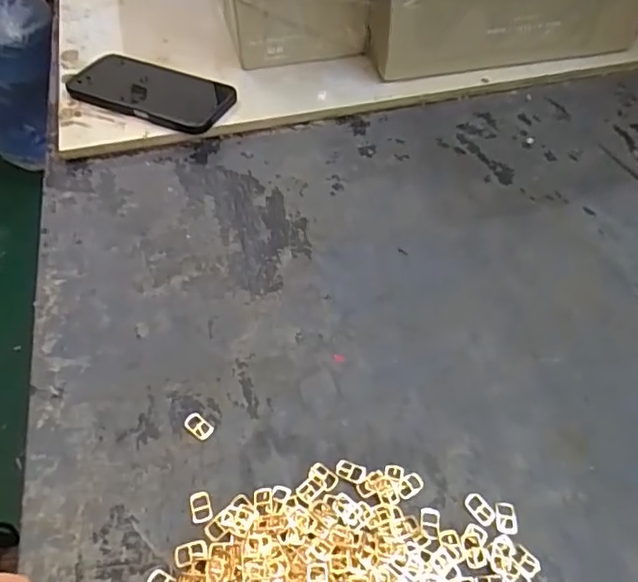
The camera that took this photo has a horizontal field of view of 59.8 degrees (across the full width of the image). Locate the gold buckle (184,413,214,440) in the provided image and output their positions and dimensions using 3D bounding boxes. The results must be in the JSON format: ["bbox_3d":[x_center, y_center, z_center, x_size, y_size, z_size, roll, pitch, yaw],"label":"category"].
[{"bbox_3d":[-0.079,0.088,0.364,0.020,0.005,0.012,25,55,19],"label":"gold buckle"}]

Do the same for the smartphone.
[{"bbox_3d":[-0.179,-0.209,0.582,0.183,0.015,0.081,22,54,17],"label":"smartphone"}]

